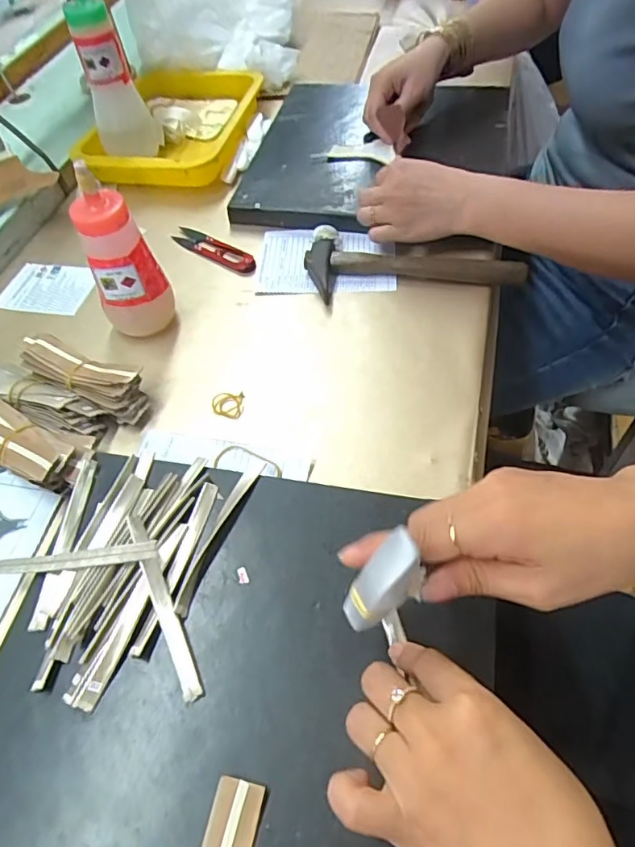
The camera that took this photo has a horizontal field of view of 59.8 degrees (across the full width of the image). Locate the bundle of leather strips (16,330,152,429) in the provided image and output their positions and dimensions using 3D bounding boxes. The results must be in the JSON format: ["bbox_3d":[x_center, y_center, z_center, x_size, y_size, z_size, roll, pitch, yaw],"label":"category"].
[{"bbox_3d":[-0.205,-0.042,0.488,0.132,0.038,0.043,21,59,19],"label":"bundle of leather strips"}]

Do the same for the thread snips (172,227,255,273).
[{"bbox_3d":[-0.114,-0.191,0.604,0.114,0.009,0.024,31,62,24],"label":"thread snips"}]

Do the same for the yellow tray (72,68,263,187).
[{"bbox_3d":[-0.190,-0.400,0.742,0.189,0.043,0.244,7,55,9],"label":"yellow tray"}]

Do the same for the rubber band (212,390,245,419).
[{"bbox_3d":[-0.078,-0.017,0.476,0.026,0.004,0.026,-1,54,4],"label":"rubber band"}]

